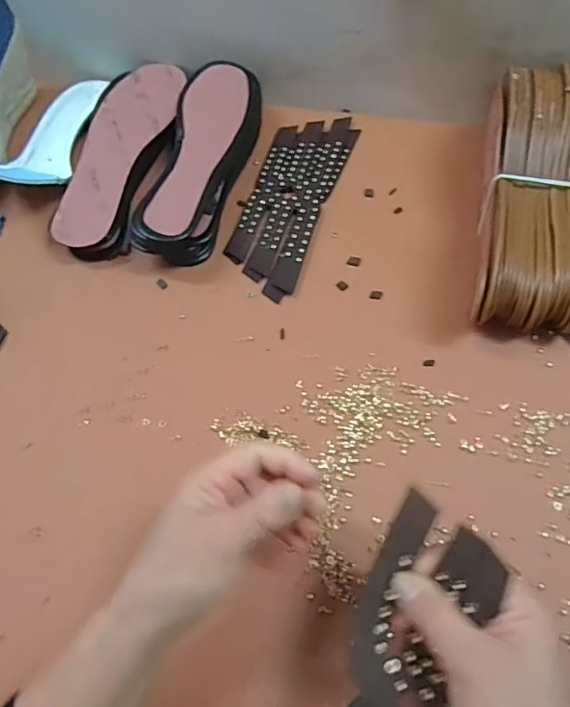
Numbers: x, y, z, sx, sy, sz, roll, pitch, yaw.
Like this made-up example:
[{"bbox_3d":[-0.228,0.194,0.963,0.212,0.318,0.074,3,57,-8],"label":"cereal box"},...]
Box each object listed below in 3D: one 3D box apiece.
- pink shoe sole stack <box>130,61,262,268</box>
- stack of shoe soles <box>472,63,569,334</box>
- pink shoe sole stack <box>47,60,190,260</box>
[{"bbox_3d":[-0.077,-0.181,0.504,0.068,0.051,0.217,10,64,7],"label":"pink shoe sole stack"},{"bbox_3d":[0.206,-0.129,0.448,0.084,0.084,0.239,11,64,8],"label":"stack of shoe soles"},{"bbox_3d":[-0.160,-0.200,0.532,0.082,0.028,0.240,8,64,7],"label":"pink shoe sole stack"}]

